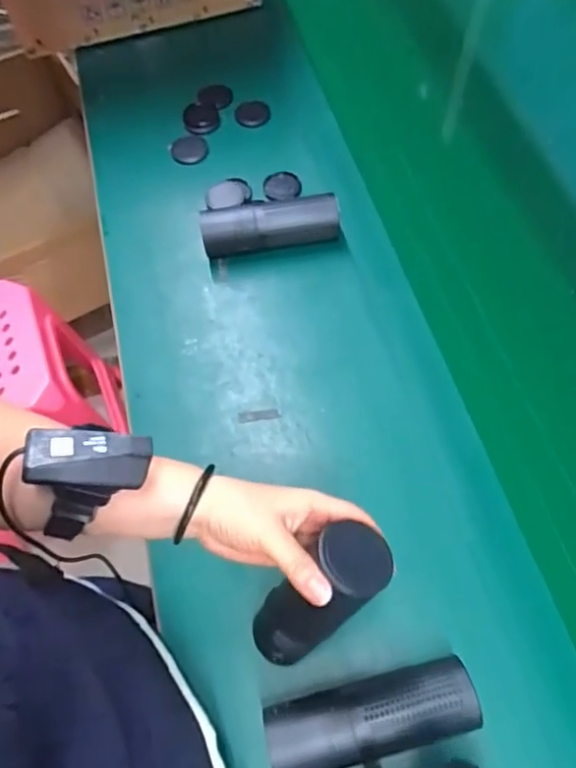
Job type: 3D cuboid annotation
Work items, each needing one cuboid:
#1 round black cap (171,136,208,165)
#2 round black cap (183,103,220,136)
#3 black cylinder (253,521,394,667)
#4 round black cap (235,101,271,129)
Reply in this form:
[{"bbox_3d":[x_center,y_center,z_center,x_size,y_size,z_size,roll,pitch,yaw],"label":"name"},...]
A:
[{"bbox_3d":[-0.137,-0.328,0.792,0.050,0.009,0.055,-1,63,2],"label":"round black cap"},{"bbox_3d":[-0.123,-0.380,0.812,0.049,0.013,0.053,-1,63,2],"label":"round black cap"},{"bbox_3d":[0.019,0.162,0.429,0.049,0.163,0.058,-13,61,-31],"label":"black cylinder"},{"bbox_3d":[-0.051,-0.388,0.820,0.050,0.010,0.050,-1,63,2],"label":"round black cap"}]

